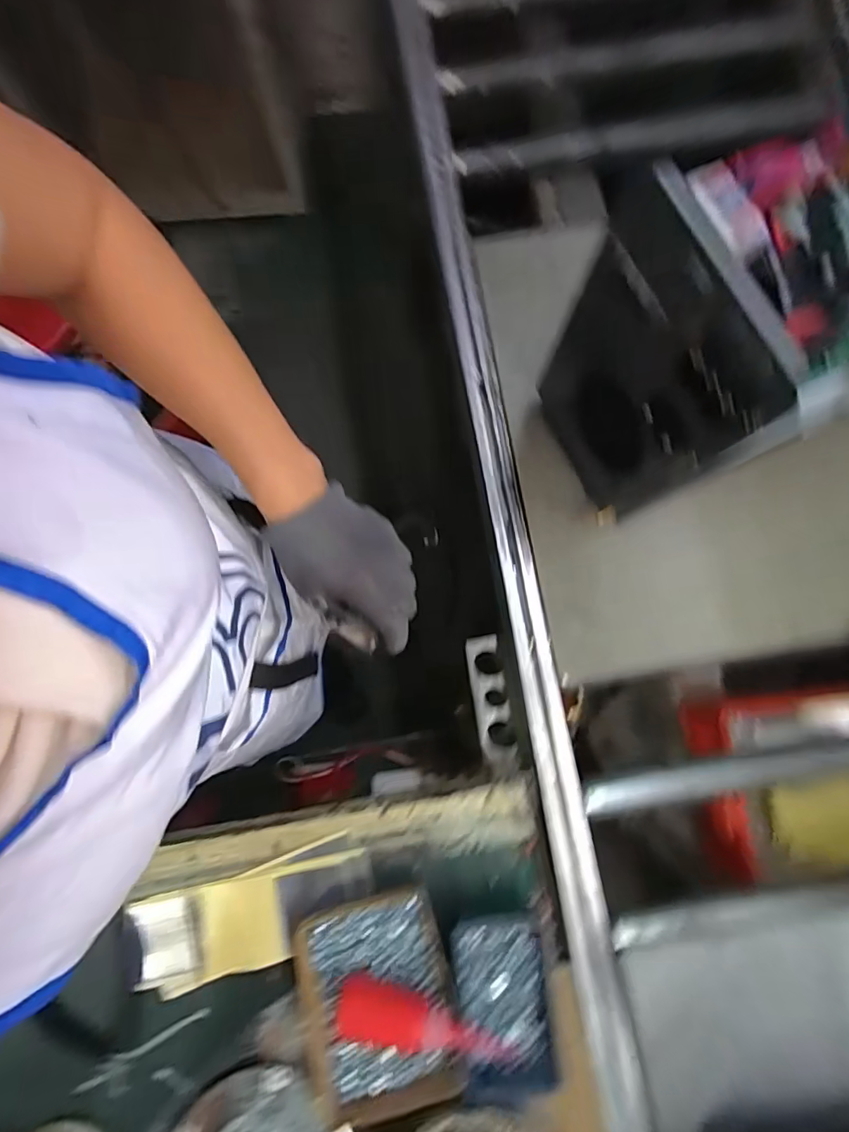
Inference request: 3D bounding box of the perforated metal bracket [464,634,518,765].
[{"bbox_3d":[0.084,0.169,0.627,0.046,0.029,0.159,-9,80,-1],"label":"perforated metal bracket"}]

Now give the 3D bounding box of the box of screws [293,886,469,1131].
[{"bbox_3d":[-0.050,0.432,0.491,0.152,0.035,0.174,-14,80,-2],"label":"box of screws"}]

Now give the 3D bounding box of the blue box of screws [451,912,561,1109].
[{"bbox_3d":[0.079,0.420,0.483,0.093,0.041,0.145,-8,80,-1],"label":"blue box of screws"}]

